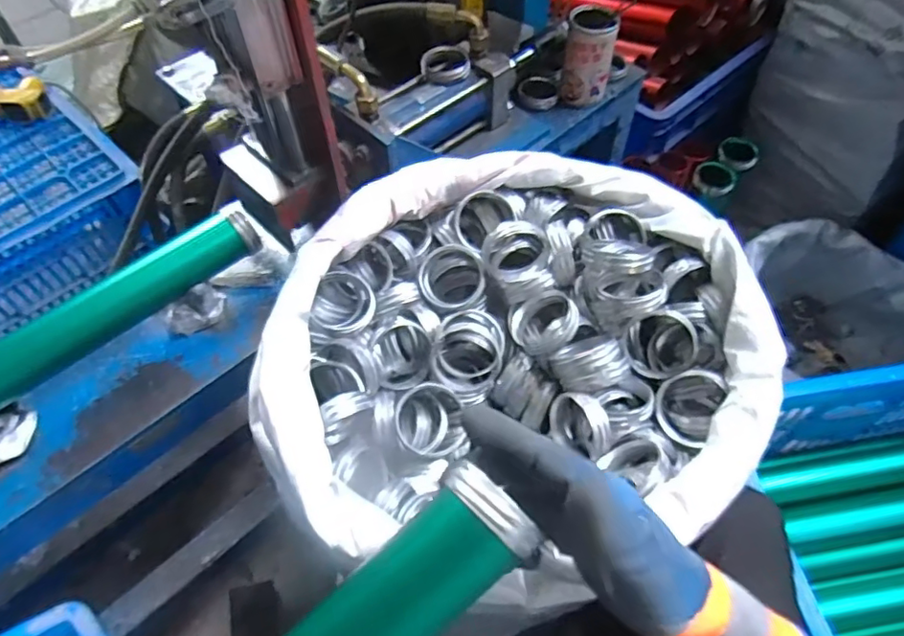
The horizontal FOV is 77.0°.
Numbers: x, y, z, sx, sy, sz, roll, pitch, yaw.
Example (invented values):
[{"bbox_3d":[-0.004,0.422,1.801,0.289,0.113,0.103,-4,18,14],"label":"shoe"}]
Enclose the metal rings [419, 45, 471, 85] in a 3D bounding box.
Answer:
[{"bbox_3d":[-0.007,-0.306,0.689,0.059,0.023,0.050,-12,57,-7],"label":"metal rings"}]

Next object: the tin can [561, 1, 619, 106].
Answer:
[{"bbox_3d":[0.182,-0.349,0.757,0.065,0.108,0.063,12,57,9],"label":"tin can"}]

